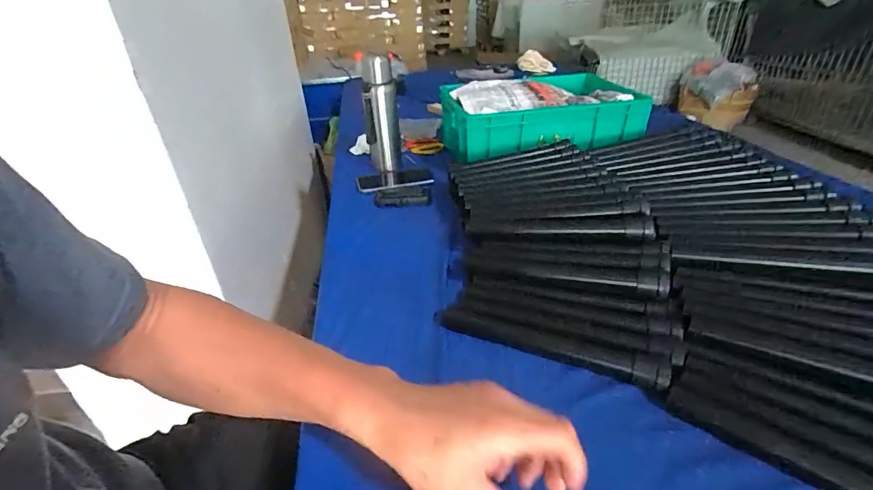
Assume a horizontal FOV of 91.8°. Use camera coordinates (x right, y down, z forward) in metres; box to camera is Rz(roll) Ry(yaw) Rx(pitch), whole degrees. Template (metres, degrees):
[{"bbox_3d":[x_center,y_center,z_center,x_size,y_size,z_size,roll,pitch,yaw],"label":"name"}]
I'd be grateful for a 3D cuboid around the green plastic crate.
[{"bbox_3d":[0.223,-0.294,0.967,0.390,0.118,0.287,-9,32,-9],"label":"green plastic crate"}]

